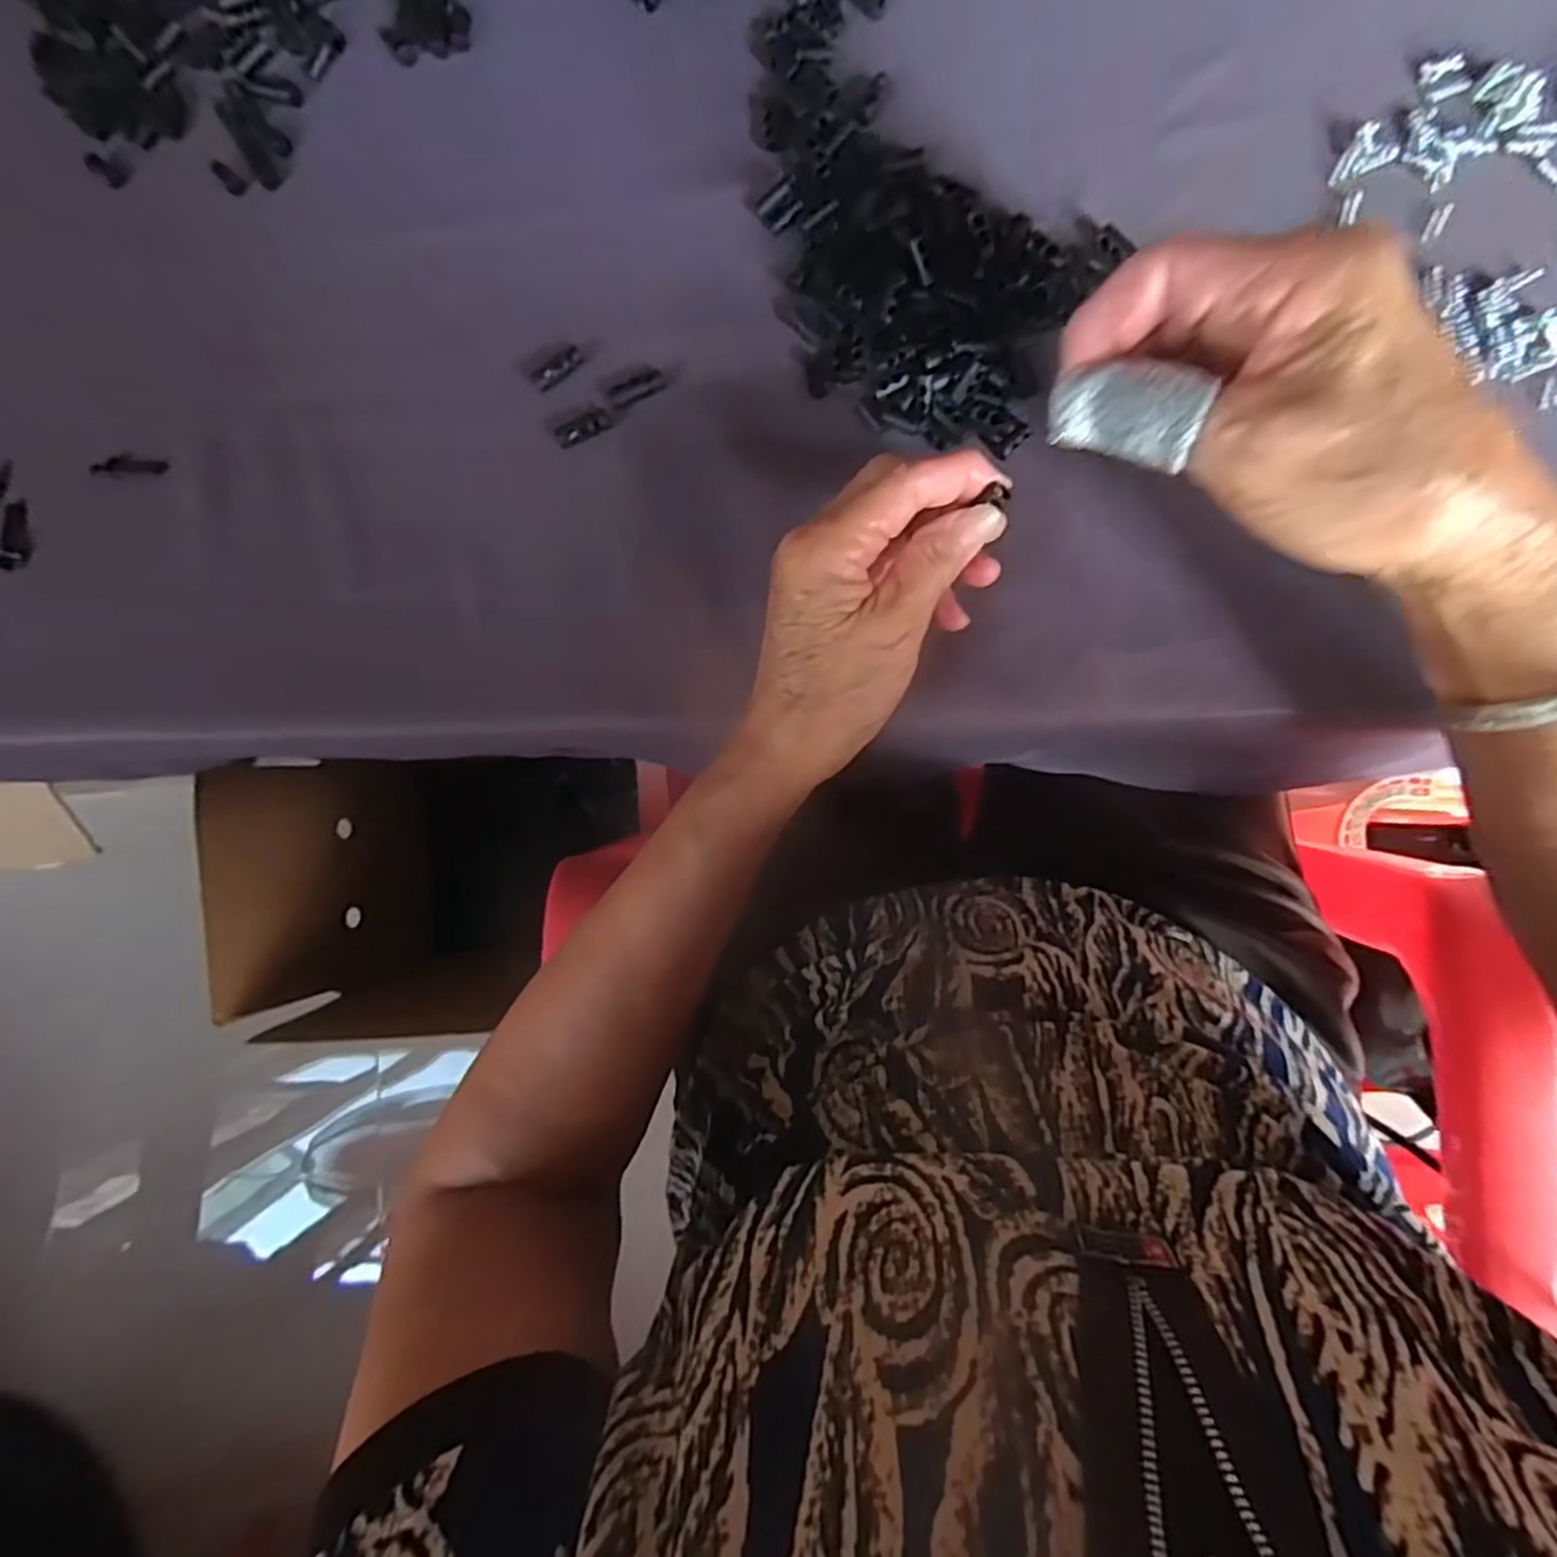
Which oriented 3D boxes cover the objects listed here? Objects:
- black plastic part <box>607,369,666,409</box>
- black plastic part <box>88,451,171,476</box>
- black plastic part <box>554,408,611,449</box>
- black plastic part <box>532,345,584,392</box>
[{"bbox_3d":[-0.064,-0.175,0.331,0.026,0.004,0.011,-24,86,7],"label":"black plastic part"},{"bbox_3d":[-0.324,-0.157,0.370,0.040,0.005,0.010,0,89,8],"label":"black plastic part"},{"bbox_3d":[-0.088,-0.158,0.332,0.025,0.007,0.008,-23,86,7],"label":"black plastic part"},{"bbox_3d":[-0.100,-0.186,0.335,0.024,0.005,0.009,-31,85,6],"label":"black plastic part"}]

